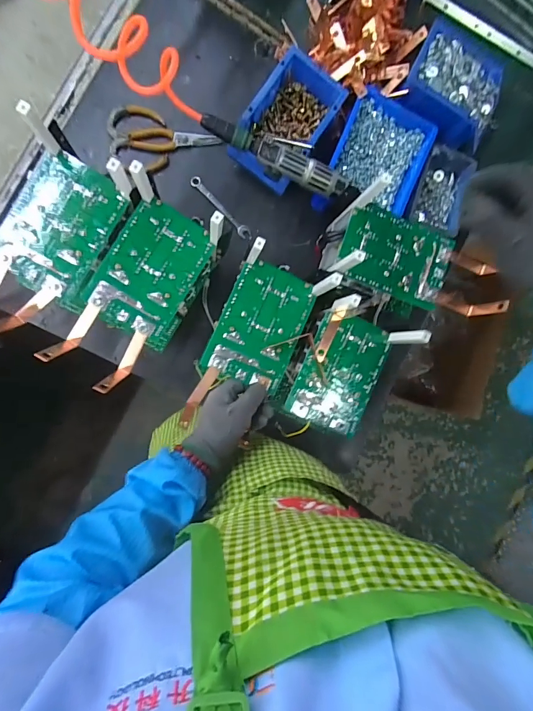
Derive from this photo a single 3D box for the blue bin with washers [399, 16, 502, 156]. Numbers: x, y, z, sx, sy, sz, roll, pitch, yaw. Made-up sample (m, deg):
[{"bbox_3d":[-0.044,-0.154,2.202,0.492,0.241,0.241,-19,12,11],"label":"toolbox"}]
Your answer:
[{"bbox_3d":[0.322,-0.446,0.634,0.178,0.073,0.149,25,88,-9],"label":"blue bin with washers"}]

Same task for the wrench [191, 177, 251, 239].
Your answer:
[{"bbox_3d":[-0.078,-0.253,0.625,0.127,0.010,0.021,45,85,-7],"label":"wrench"}]

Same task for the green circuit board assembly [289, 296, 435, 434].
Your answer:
[{"bbox_3d":[0.114,0.019,0.498,0.110,0.073,0.179,25,88,-9],"label":"green circuit board assembly"}]

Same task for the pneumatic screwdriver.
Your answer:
[{"bbox_3d":[0.019,-0.286,0.537,0.235,0.033,0.046,17,89,-9],"label":"pneumatic screwdriver"}]

